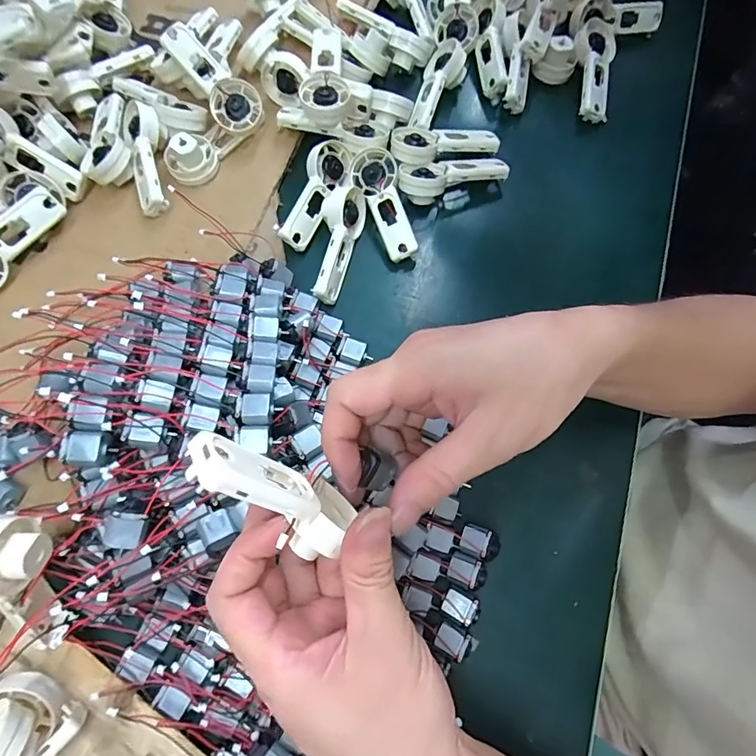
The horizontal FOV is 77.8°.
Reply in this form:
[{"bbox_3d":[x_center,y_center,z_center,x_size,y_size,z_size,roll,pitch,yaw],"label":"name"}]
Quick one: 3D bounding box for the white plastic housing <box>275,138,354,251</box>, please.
[{"bbox_3d":[-0.051,-0.149,0.376,0.028,0.031,0.092,25,73,7],"label":"white plastic housing"}]

